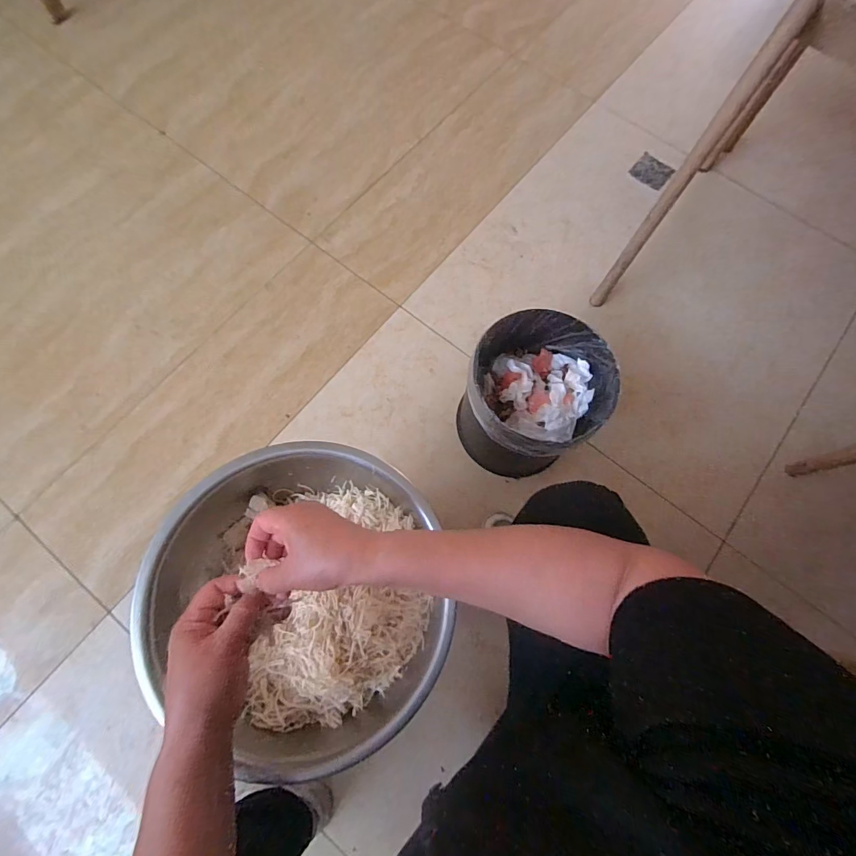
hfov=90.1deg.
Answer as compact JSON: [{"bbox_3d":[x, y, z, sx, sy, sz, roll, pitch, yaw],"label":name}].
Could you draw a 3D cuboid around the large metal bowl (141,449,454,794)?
[{"bbox_3d":[-0.136,0.189,0.508,0.314,0.109,0.322,0,74,-1],"label":"large metal bowl"}]

